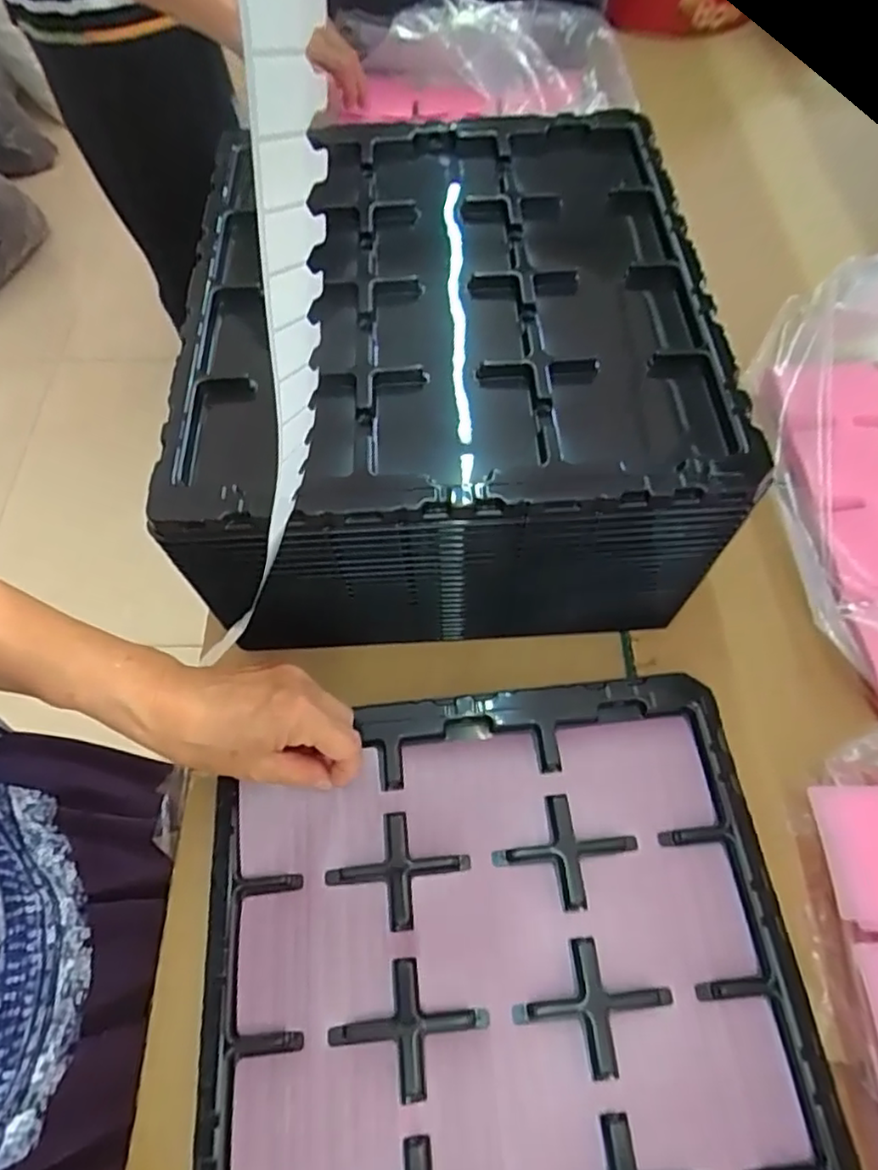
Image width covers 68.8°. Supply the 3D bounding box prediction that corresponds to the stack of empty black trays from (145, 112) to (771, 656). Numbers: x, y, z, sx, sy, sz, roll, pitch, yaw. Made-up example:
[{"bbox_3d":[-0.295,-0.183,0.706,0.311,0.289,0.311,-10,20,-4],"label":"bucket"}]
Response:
[{"bbox_3d":[0.000,-0.153,0.478,0.328,0.171,0.346,-3,63,-1],"label":"stack of empty black trays"}]

